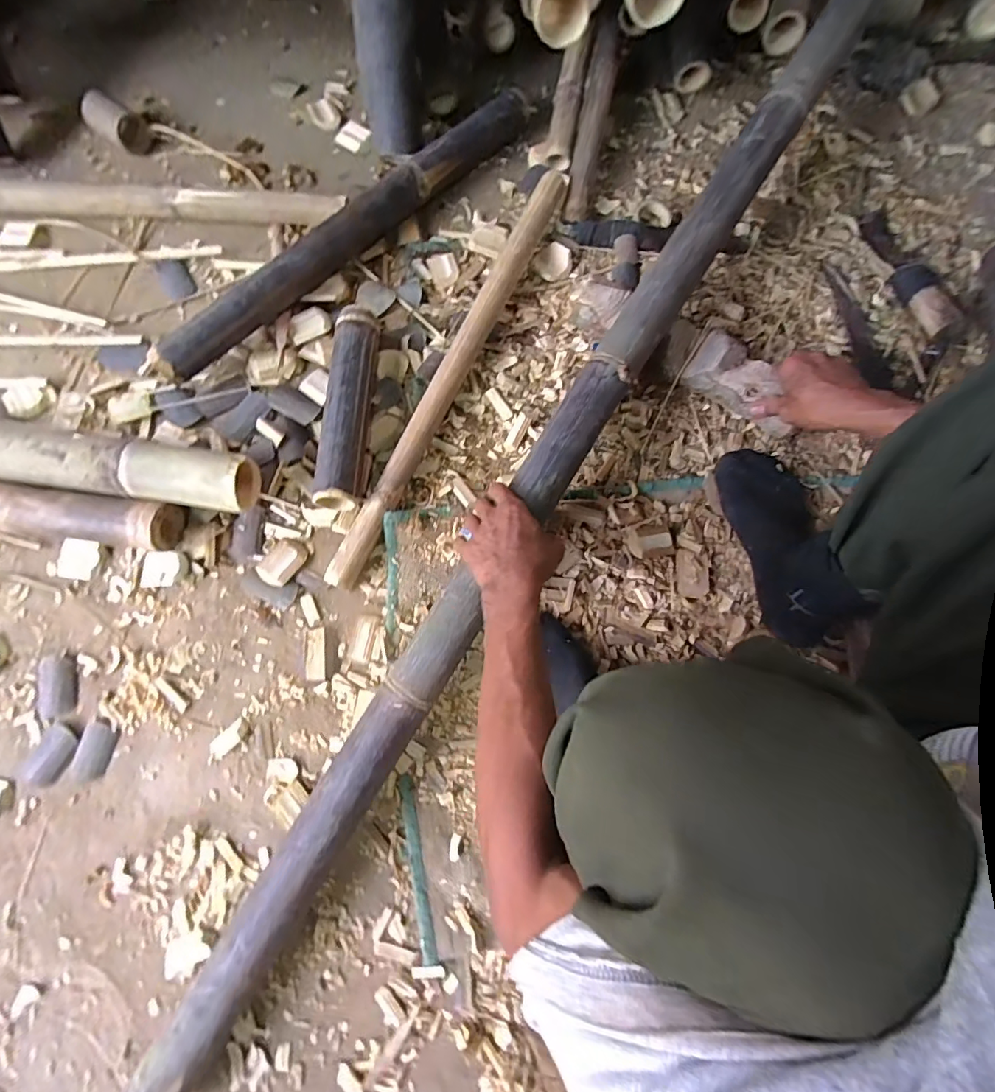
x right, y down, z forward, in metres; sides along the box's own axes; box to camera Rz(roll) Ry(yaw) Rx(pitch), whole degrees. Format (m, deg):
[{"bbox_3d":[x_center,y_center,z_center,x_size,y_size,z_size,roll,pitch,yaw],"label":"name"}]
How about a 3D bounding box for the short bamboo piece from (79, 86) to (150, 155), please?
[{"bbox_3d":[-0.575,-0.641,0.767,0.084,0.054,0.058,36,80,8],"label":"short bamboo piece"}]

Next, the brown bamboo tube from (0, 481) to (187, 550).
[{"bbox_3d":[-0.590,-0.044,0.629,0.383,0.068,0.061,7,77,2],"label":"brown bamboo tube"}]

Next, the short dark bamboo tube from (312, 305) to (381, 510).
[{"bbox_3d":[-0.192,-0.178,0.654,0.055,0.060,0.260,3,78,0],"label":"short dark bamboo tube"}]

